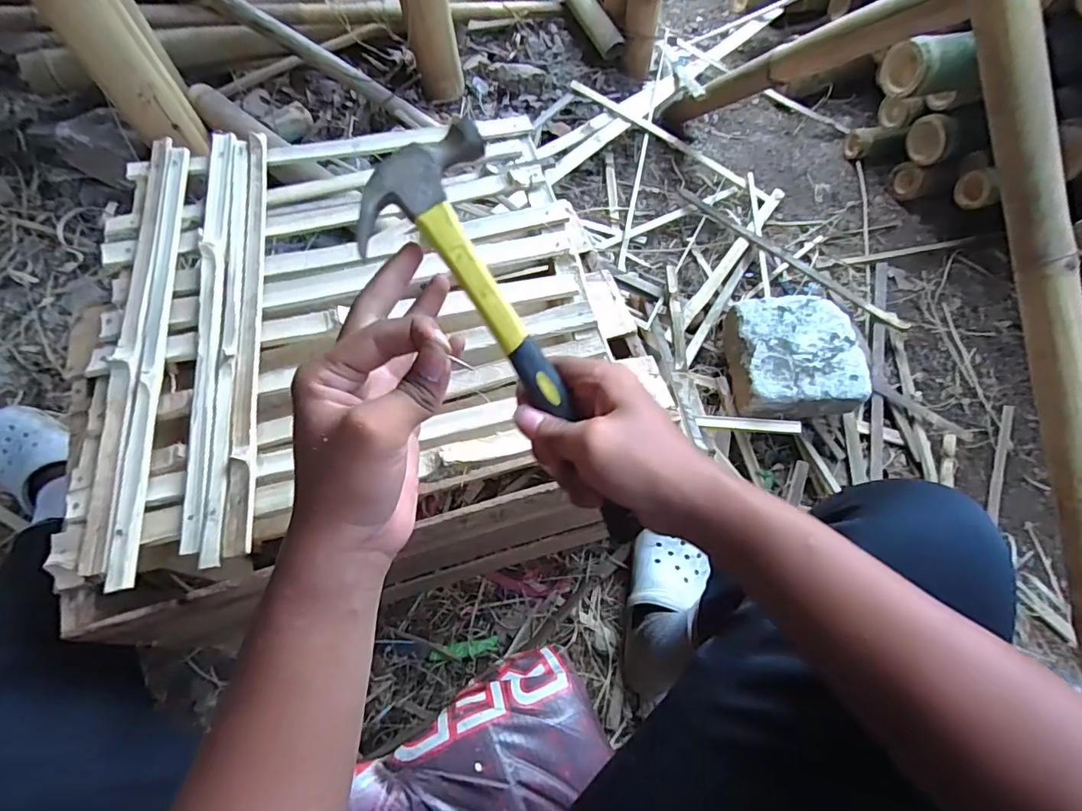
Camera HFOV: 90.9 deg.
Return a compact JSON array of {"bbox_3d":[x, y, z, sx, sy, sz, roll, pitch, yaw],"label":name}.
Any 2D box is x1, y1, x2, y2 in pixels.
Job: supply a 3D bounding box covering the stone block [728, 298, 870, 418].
[{"bbox_3d":[0.432,-0.077,0.928,0.195,0.118,0.209,-1,64,-2],"label":"stone block"}]

